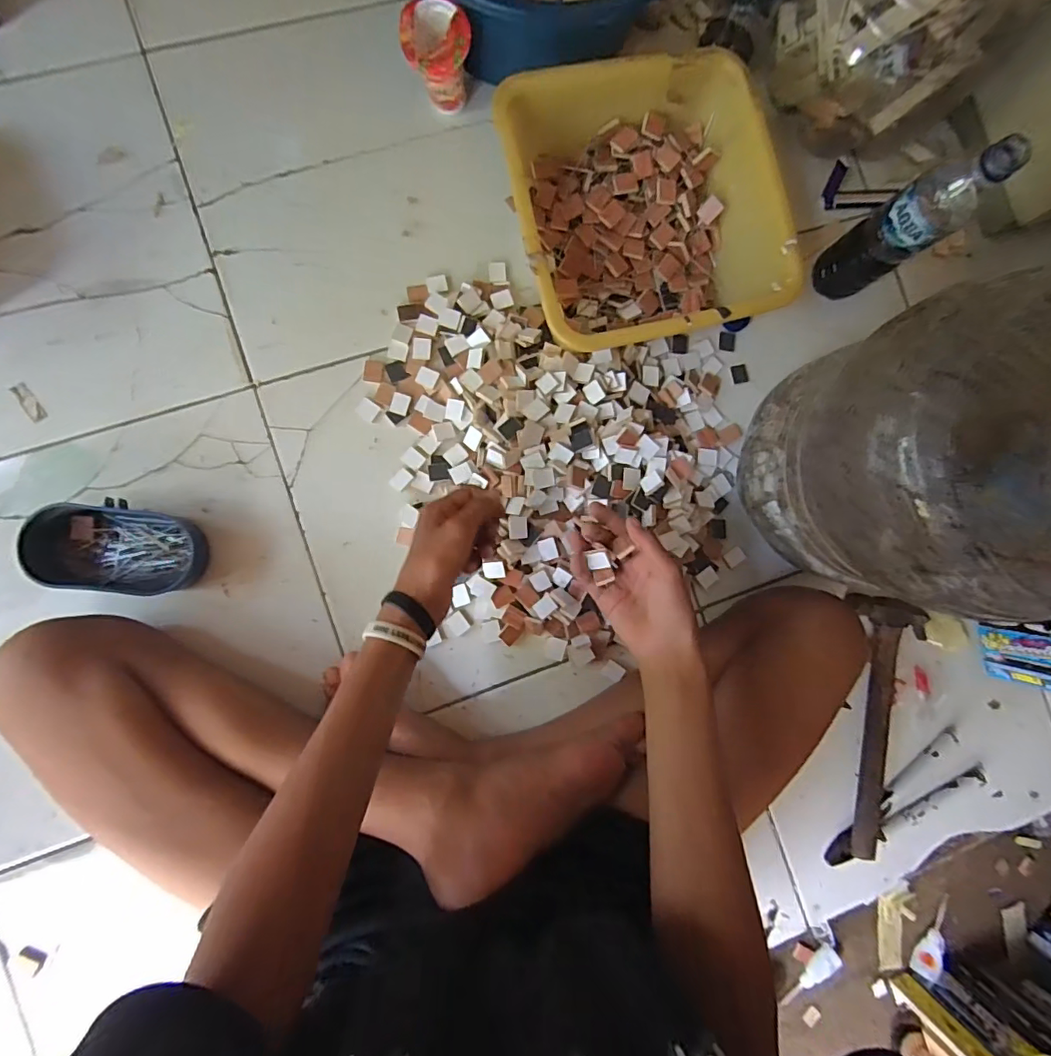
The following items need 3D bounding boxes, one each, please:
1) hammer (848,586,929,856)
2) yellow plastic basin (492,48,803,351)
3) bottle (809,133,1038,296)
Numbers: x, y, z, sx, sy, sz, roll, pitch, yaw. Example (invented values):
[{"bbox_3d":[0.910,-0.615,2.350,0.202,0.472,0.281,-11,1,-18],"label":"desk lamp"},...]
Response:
[{"bbox_3d":[0.436,0.231,0.613,0.101,0.023,0.297,2,87,-6],"label":"hammer"},{"bbox_3d":[0.114,-0.321,0.554,0.261,0.120,0.267,-18,89,-7],"label":"yellow plastic basin"},{"bbox_3d":[0.394,-0.314,0.539,0.058,0.208,0.063,-34,91,-7],"label":"bottle"}]

